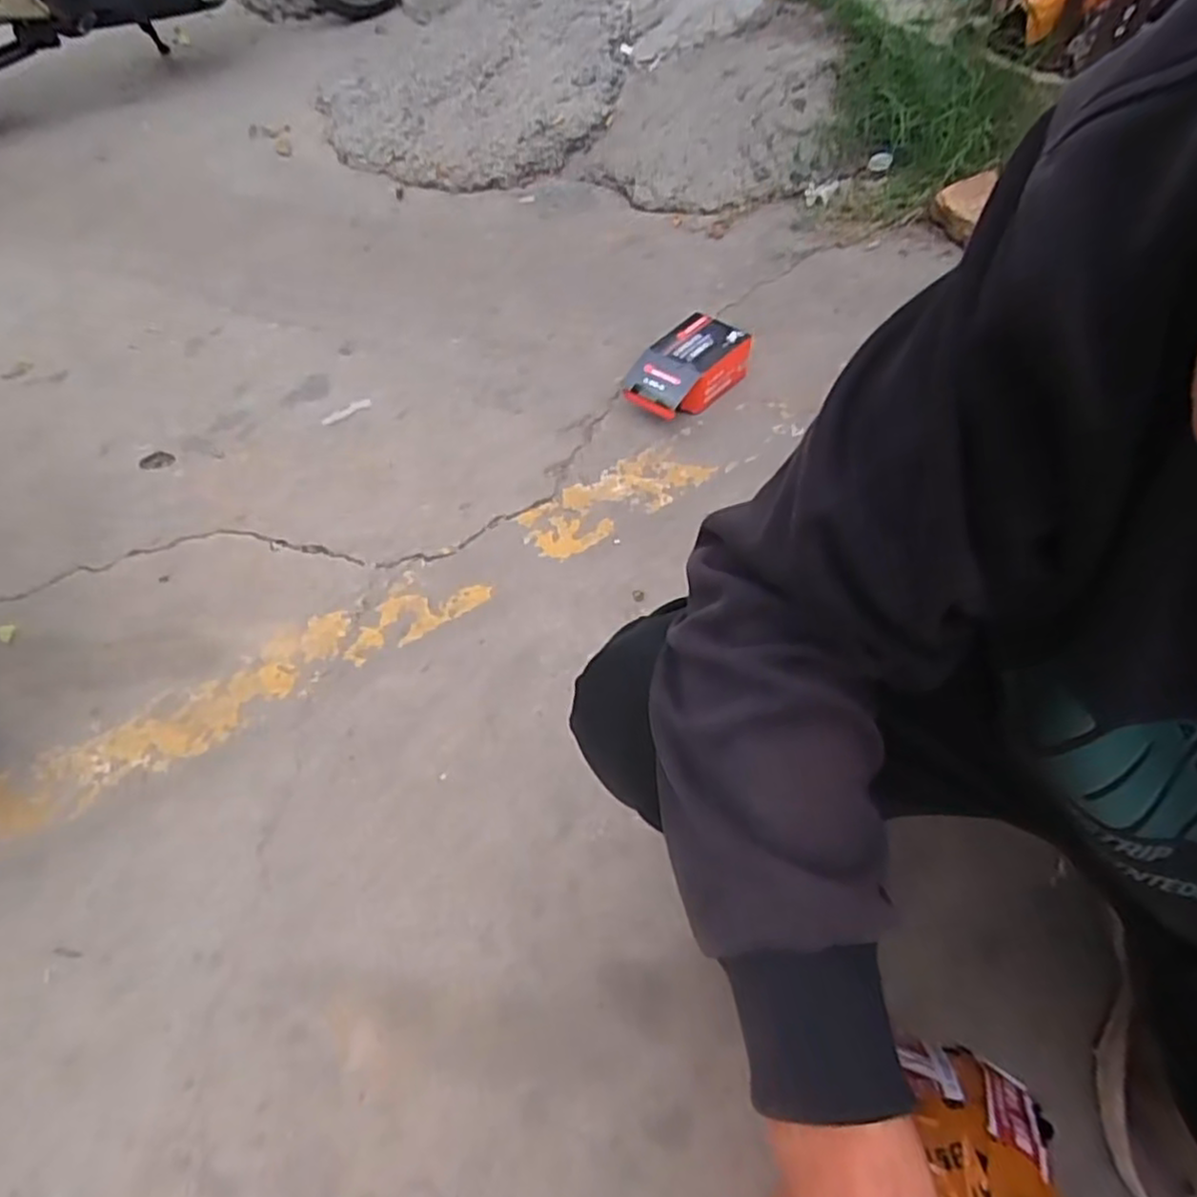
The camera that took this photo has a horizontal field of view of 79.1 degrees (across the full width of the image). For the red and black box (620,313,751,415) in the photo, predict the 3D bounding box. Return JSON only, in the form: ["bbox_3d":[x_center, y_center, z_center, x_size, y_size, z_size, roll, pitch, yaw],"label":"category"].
[{"bbox_3d":[0.133,-0.340,1.090,0.182,0.078,0.115,-38,63,-24],"label":"red and black box"}]

